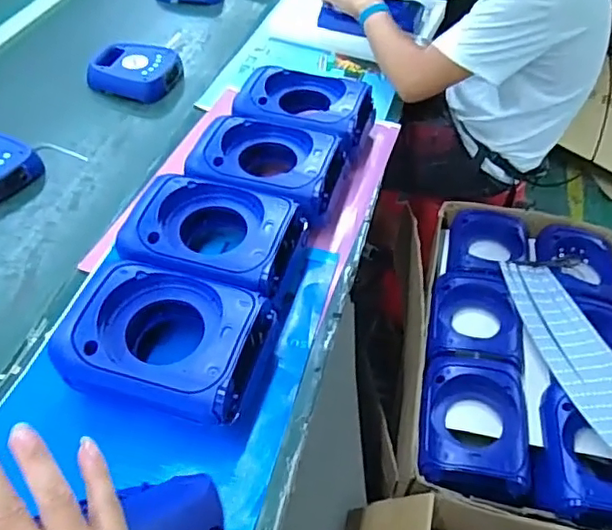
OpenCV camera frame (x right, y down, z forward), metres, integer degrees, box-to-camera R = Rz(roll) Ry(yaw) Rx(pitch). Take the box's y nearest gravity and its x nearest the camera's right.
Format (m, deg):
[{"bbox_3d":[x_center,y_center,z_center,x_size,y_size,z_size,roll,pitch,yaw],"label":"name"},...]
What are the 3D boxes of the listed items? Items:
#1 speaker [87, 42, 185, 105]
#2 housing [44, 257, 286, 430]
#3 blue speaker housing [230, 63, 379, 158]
[{"bbox_3d":[-0.348,-0.402,1.182,0.165,0.047,0.137,13,49,8],"label":"speaker"},{"bbox_3d":[-0.169,0.101,0.714,0.231,0.108,0.162,15,49,9],"label":"housing"},{"bbox_3d":[-0.006,-0.265,1.024,0.234,0.096,0.173,13,49,8],"label":"blue speaker housing"}]

